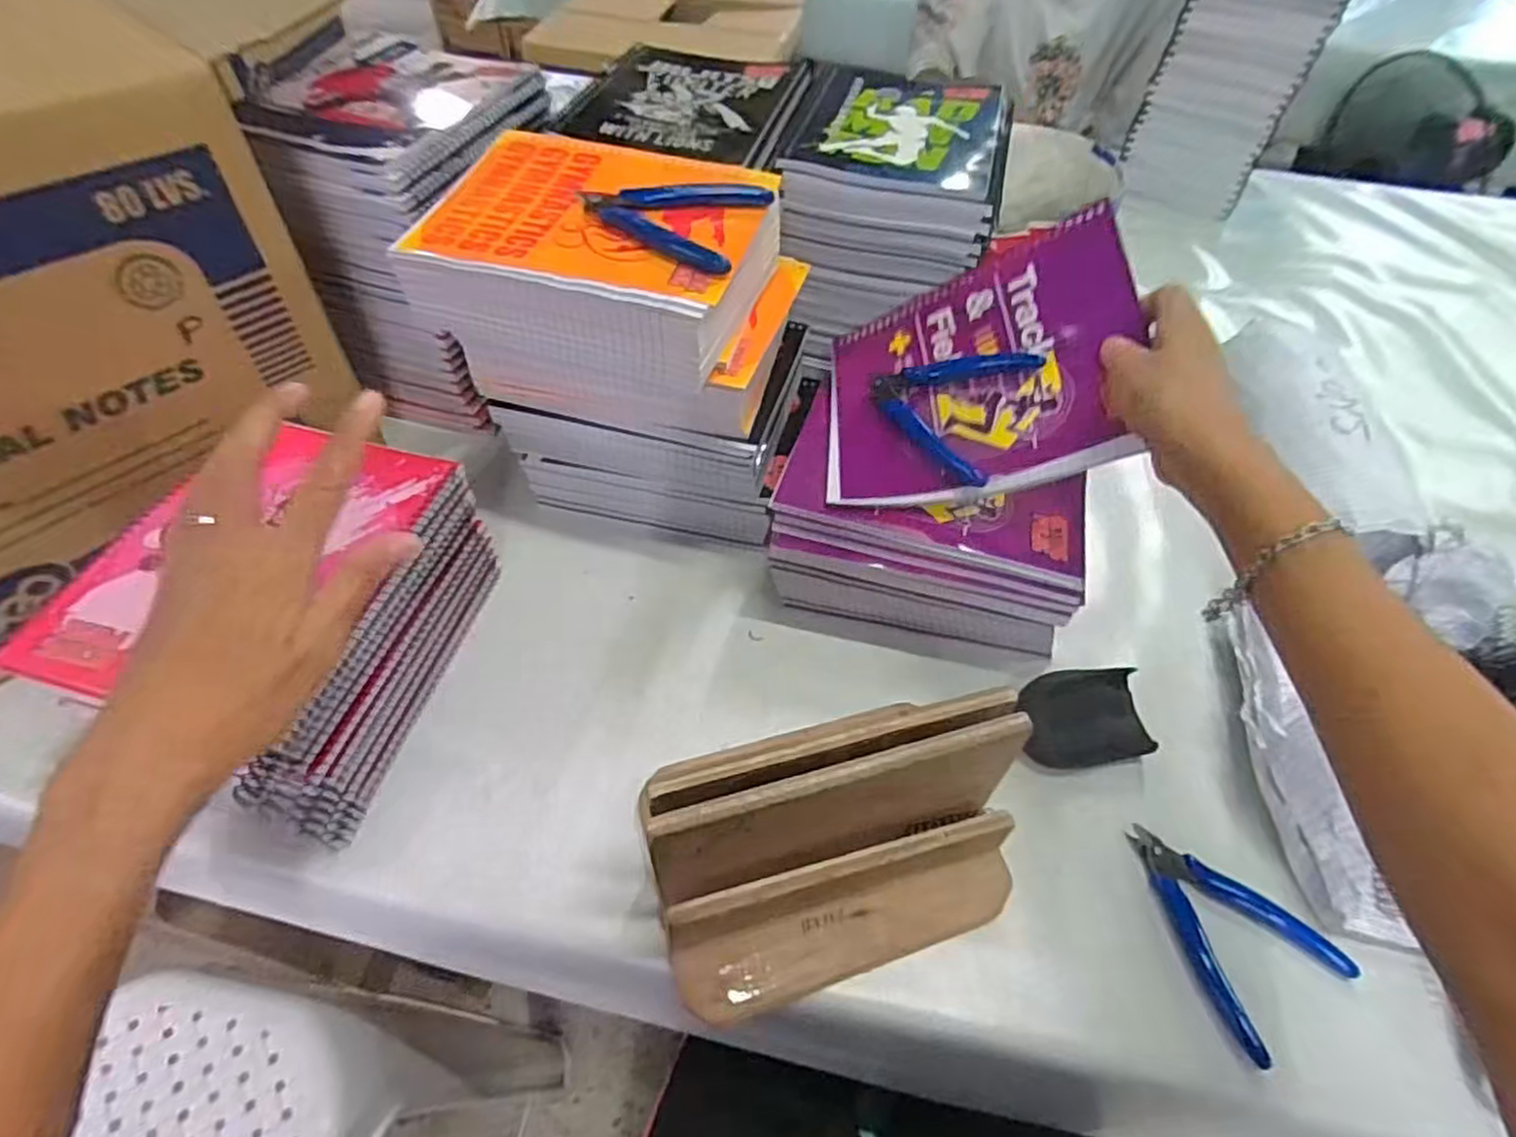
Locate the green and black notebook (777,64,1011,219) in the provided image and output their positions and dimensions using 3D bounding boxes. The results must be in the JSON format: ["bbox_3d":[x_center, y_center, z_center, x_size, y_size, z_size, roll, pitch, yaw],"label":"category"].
[{"bbox_3d":[0.113,-0.341,0.573,0.153,0.017,0.192,13,54,7],"label":"green and black notebook"}]

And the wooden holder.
[{"bbox_3d":[0.047,0.150,0.390,0.205,0.123,0.097,-13,53,-13],"label":"wooden holder"}]

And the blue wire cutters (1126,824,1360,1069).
[{"bbox_3d":[0.269,0.206,0.432,0.087,0.007,0.118,-27,57,-22],"label":"blue wire cutters"}]

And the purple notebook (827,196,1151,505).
[{"bbox_3d":[0.133,-0.121,0.465,0.193,0.025,0.149,-12,73,31],"label":"purple notebook"}]

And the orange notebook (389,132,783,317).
[{"bbox_3d":[-0.101,-0.226,0.467,0.204,0.009,0.155,15,58,8],"label":"orange notebook"}]

